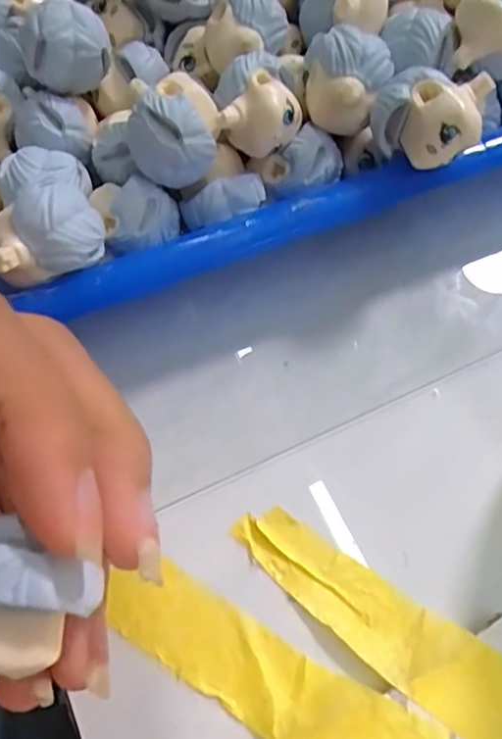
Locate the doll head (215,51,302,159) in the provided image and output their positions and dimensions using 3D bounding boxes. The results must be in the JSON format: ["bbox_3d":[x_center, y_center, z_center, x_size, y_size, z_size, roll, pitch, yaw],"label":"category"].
[{"bbox_3d":[0.002,-0.070,0.155,0.021,0.016,0.022,-6,67,-2],"label":"doll head"}]

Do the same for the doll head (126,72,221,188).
[{"bbox_3d":[-0.020,-0.062,0.149,0.022,0.022,0.022,-5,67,-2],"label":"doll head"}]

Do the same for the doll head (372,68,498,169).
[{"bbox_3d":[0.045,-0.065,0.151,0.027,0.019,0.019,14,68,6],"label":"doll head"}]

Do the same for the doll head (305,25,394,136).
[{"bbox_3d":[0.026,-0.078,0.155,0.022,0.016,0.020,9,67,4],"label":"doll head"}]

